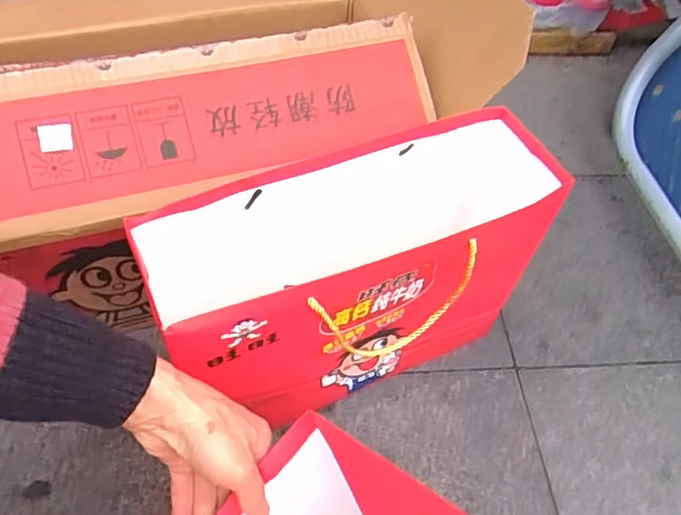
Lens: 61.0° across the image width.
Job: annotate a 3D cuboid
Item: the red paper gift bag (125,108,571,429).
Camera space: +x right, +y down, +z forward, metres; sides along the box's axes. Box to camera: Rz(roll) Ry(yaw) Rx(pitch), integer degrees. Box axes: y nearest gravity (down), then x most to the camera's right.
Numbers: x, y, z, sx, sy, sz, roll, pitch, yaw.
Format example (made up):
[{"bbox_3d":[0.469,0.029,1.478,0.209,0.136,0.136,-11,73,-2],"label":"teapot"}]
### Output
[{"bbox_3d":[0.013,0.035,0.548,0.329,0.253,0.117,-18,57,-17],"label":"red paper gift bag"}]

